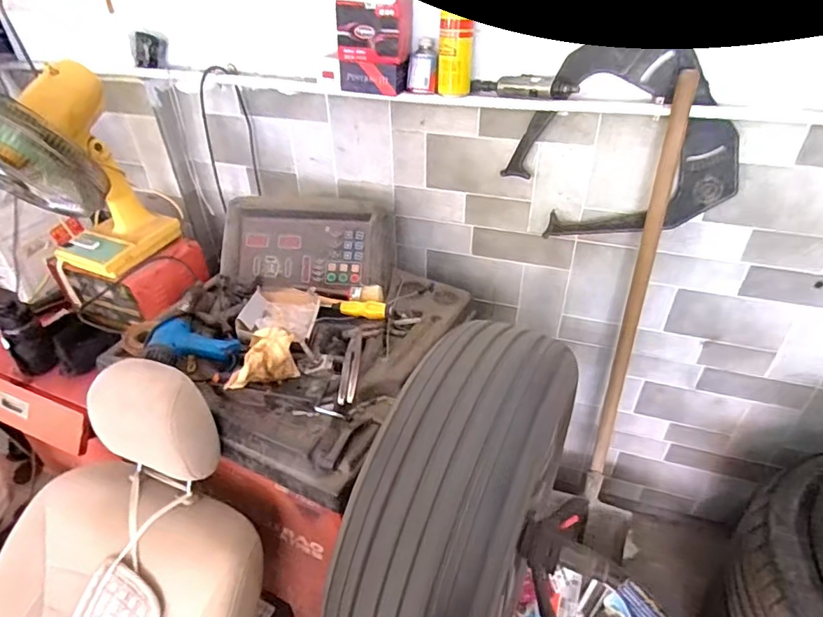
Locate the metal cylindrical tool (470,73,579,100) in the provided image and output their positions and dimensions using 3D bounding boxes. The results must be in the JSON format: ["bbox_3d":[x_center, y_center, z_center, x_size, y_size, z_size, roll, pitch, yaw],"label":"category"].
[{"bbox_3d":[0.218,-0.437,1.033,0.212,0.043,0.051,11,39,16],"label":"metal cylindrical tool"}]

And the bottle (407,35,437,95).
[{"bbox_3d":[0.022,-0.498,1.079,0.060,0.089,0.058,2,38,4],"label":"bottle"}]

